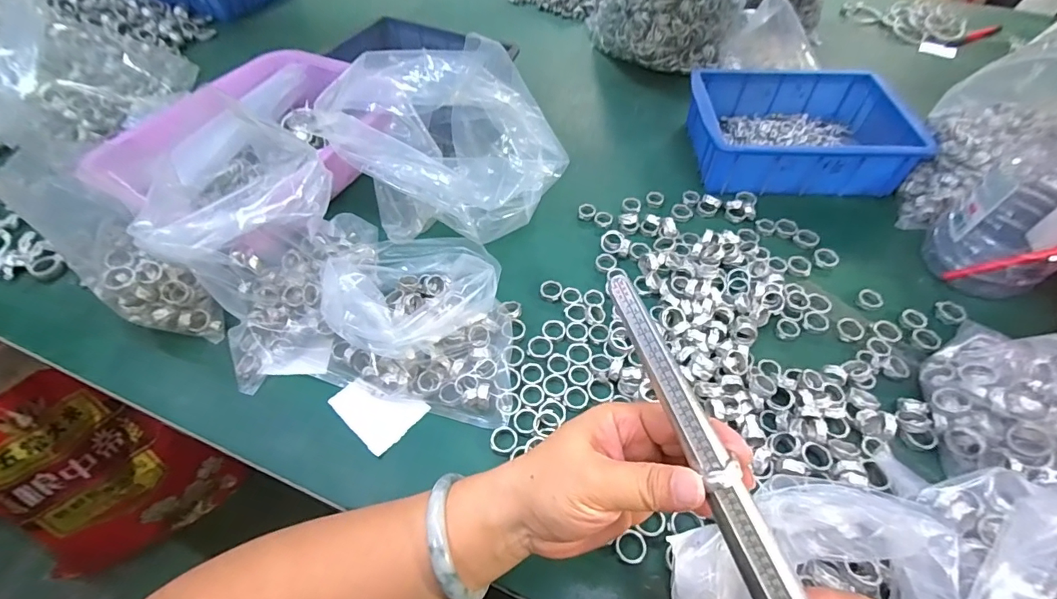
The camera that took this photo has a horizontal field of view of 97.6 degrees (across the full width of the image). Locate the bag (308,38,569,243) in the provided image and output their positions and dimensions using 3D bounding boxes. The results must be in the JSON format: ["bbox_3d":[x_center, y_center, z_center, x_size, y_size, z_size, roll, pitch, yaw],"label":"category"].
[{"bbox_3d":[-0.087,-0.167,0.499,0.203,0.148,0.181,36,60,23],"label":"bag"}]

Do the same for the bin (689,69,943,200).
[{"bbox_3d":[0.330,-0.213,0.582,0.237,0.070,0.168,2,53,1],"label":"bin"}]

